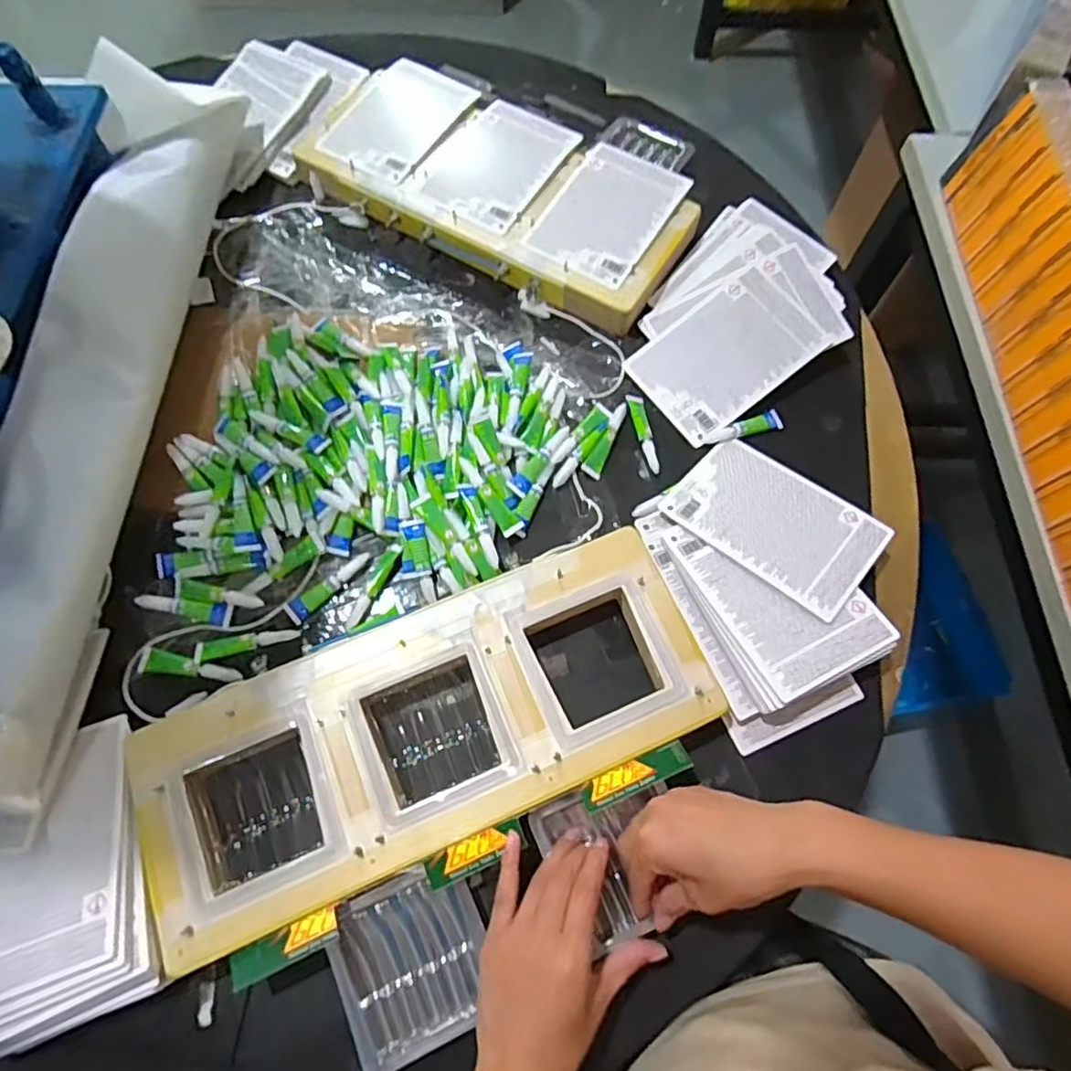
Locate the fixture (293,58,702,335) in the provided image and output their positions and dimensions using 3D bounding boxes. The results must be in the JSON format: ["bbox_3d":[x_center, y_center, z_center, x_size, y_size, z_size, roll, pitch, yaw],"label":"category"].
[{"bbox_3d":[-0.039,-0.385,0.684,0.413,0.037,0.199,28,70,11],"label":"fixture"}]

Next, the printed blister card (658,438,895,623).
[{"bbox_3d":[0.209,-0.014,0.550,0.169,0.006,0.113,38,67,23],"label":"printed blister card"}]

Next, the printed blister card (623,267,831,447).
[{"bbox_3d":[0.186,-0.179,0.616,0.166,0.007,0.114,-38,77,1],"label":"printed blister card"}]

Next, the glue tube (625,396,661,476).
[{"bbox_3d":[0.103,-0.098,0.598,0.015,0.007,0.085,-9,68,-4],"label":"glue tube"}]

